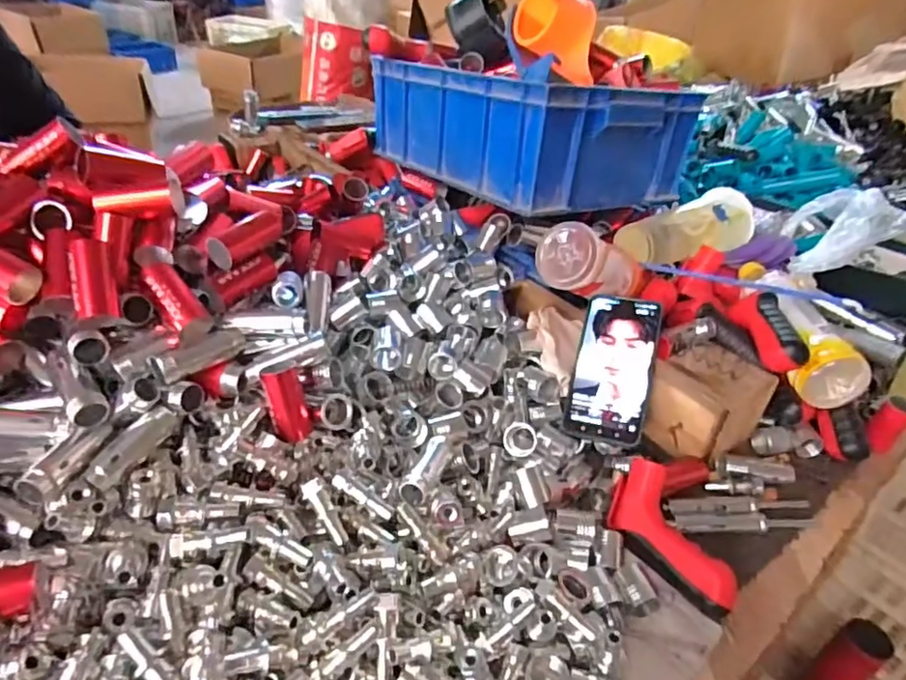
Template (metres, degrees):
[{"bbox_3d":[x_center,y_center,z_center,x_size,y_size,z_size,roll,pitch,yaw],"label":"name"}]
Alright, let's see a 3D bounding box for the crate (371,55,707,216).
[{"bbox_3d":[0.093,-0.318,0.826,0.265,0.153,0.390,-20,43,-31],"label":"crate"}]

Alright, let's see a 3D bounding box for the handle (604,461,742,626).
[{"bbox_3d":[0.181,0.163,0.494,0.056,0.035,0.133,-11,39,-22],"label":"handle"}]

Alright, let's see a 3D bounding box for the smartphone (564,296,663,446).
[{"bbox_3d":[0.162,0.025,0.589,0.074,0.008,0.157,9,66,20],"label":"smartphone"}]

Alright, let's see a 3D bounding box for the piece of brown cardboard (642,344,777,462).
[{"bbox_3d":[0.262,0.060,0.608,0.106,0.081,0.089,-21,44,-32],"label":"piece of brown cardboard"}]

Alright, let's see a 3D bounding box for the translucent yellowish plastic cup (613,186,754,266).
[{"bbox_3d":[0.291,-0.141,0.737,0.194,0.061,0.070,-17,42,-28],"label":"translucent yellowish plastic cup"}]

